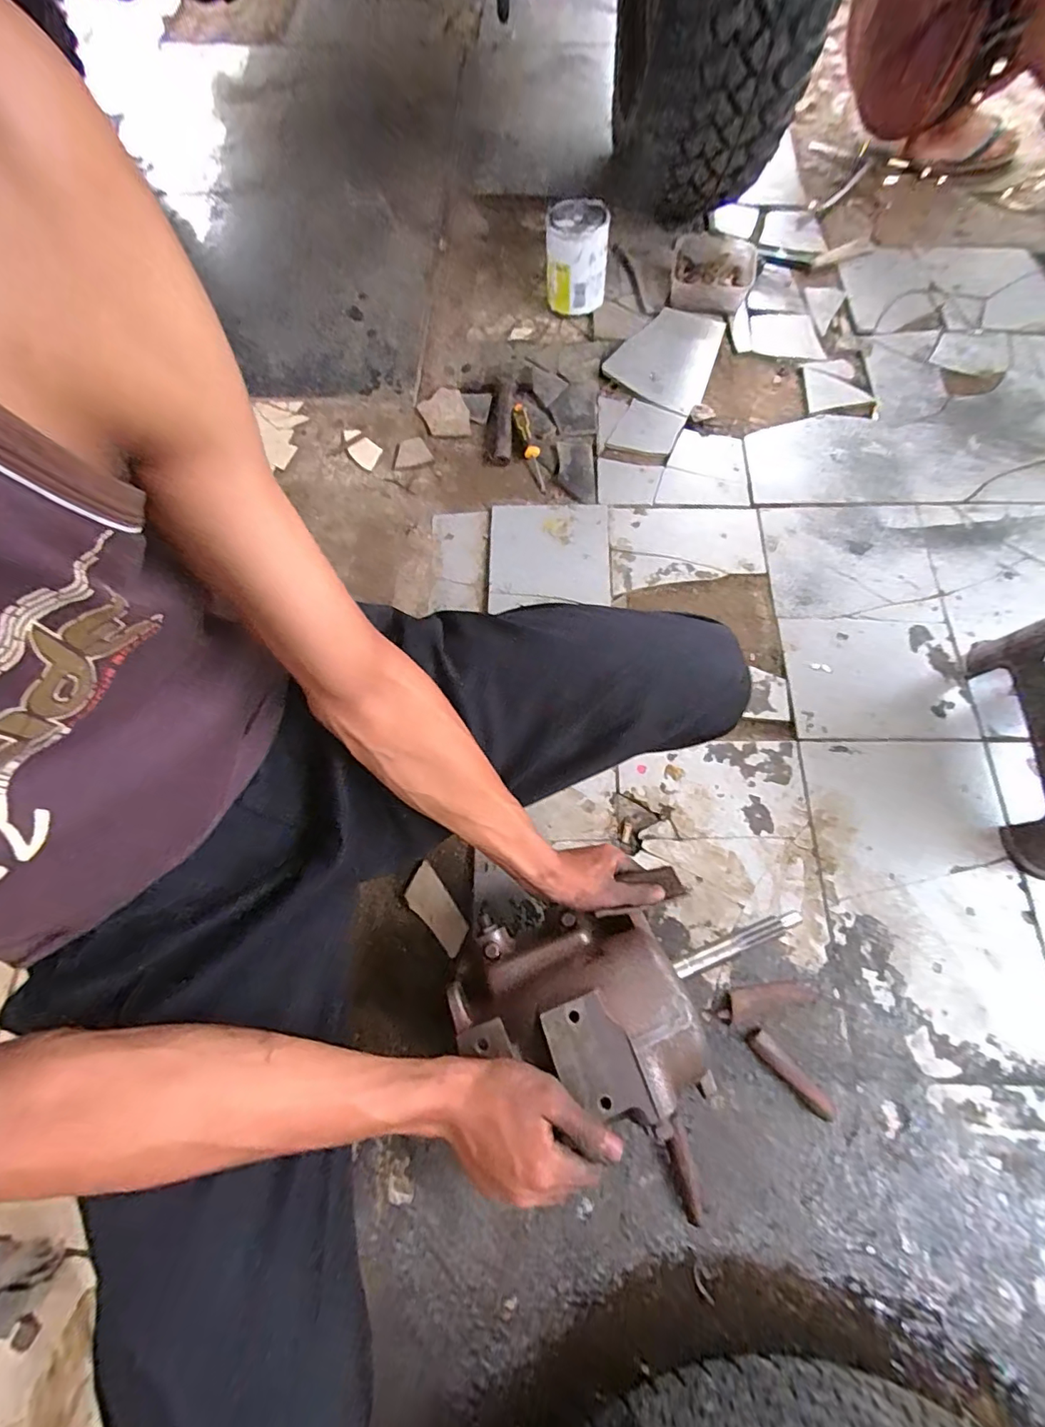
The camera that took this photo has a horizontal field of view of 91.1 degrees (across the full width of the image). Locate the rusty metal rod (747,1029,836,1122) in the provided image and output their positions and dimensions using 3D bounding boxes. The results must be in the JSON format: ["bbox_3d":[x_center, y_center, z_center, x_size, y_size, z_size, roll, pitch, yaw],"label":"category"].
[{"bbox_3d":[0.303,0.405,0.574,0.024,0.014,0.102,-43,75,-12],"label":"rusty metal rod"}]

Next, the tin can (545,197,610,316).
[{"bbox_3d":[0.099,-0.835,0.948,0.112,0.137,0.105,4,71,3],"label":"tin can"}]

